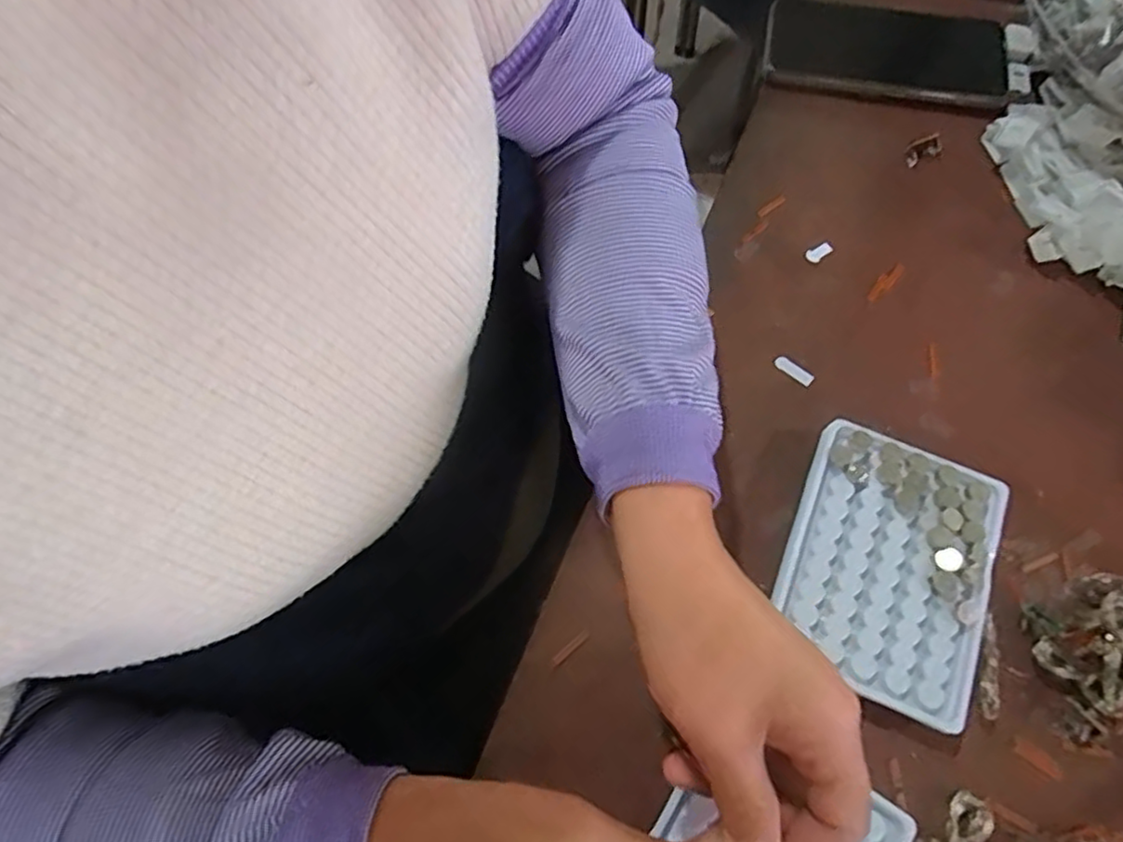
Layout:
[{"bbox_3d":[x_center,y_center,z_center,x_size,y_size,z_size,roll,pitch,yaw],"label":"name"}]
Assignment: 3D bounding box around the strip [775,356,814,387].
[{"bbox_3d":[0.137,-0.030,0.382,0.024,0.004,0.008,38,73,17],"label":"strip"}]

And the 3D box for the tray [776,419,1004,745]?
[{"bbox_3d":[0.165,0.074,0.330,0.096,0.018,0.129,21,69,11],"label":"tray"}]

